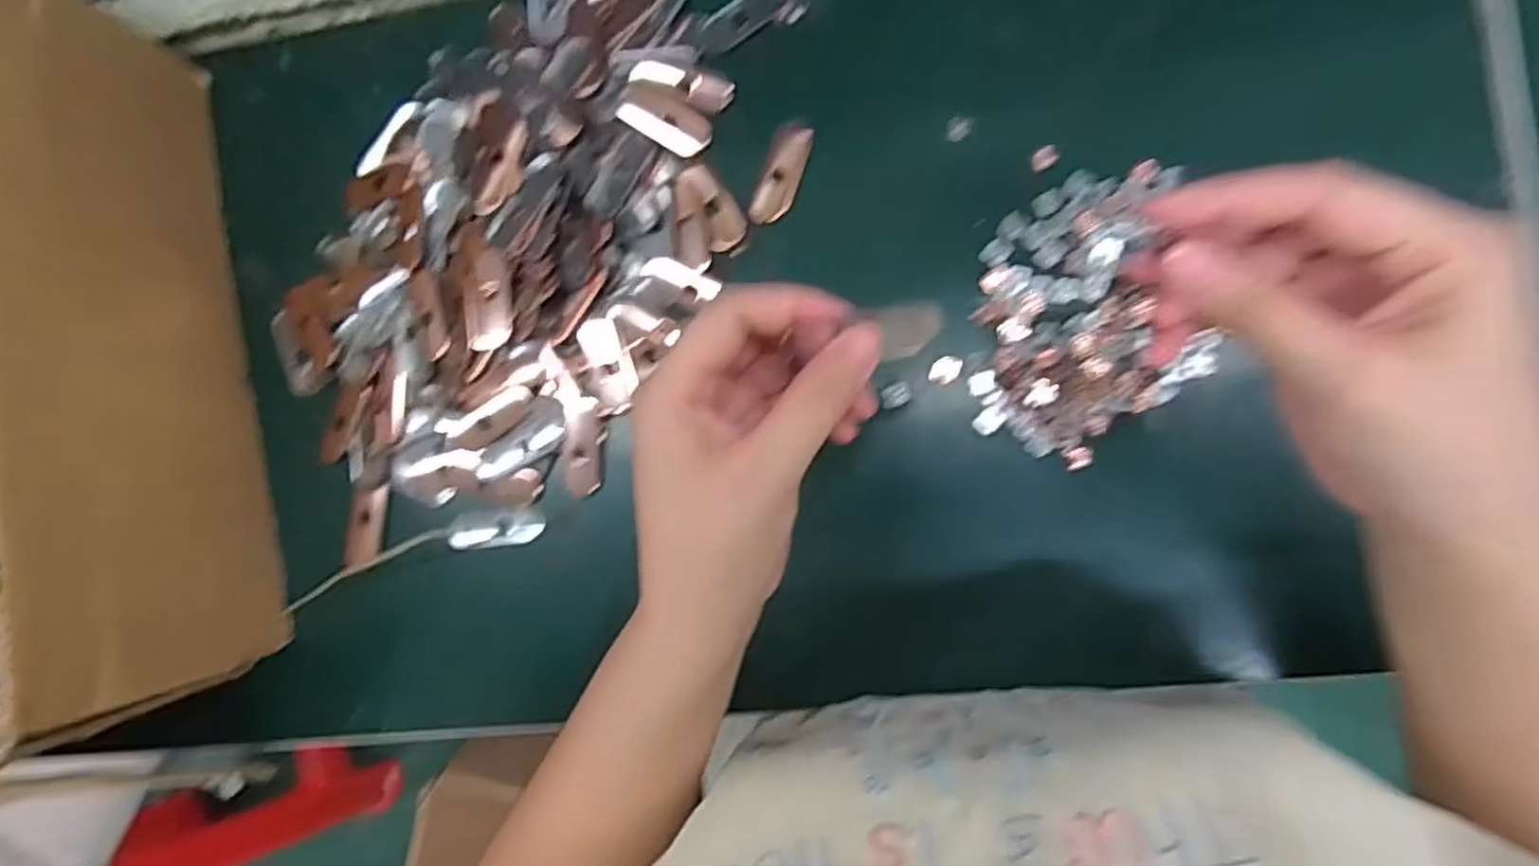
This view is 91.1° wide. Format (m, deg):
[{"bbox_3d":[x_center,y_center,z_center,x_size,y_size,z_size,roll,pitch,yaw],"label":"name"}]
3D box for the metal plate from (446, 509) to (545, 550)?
[{"bbox_3d":[-0.146,0.051,0.403,0.050,0.008,0.020,-5,88,8],"label":"metal plate"}]

